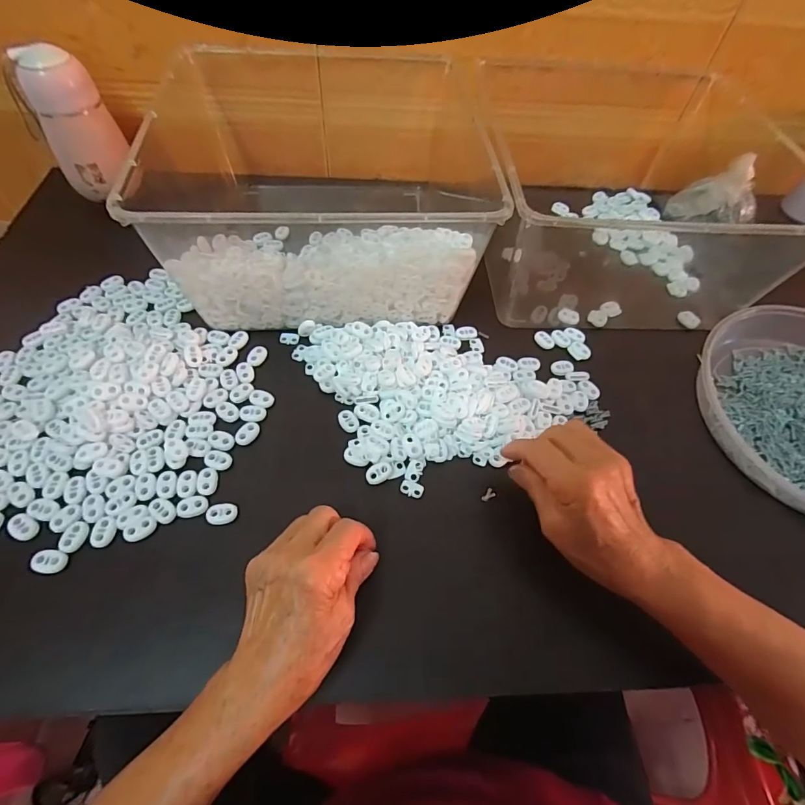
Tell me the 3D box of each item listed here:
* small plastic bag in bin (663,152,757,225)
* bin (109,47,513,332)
[{"bbox_3d":[0.402,-0.267,0.554,0.097,0.071,0.062,-9,59,-10],"label":"small plastic bag in bin"},{"bbox_3d":[-0.070,-0.221,0.458,0.321,0.149,0.324,4,58,-2],"label":"bin"}]

